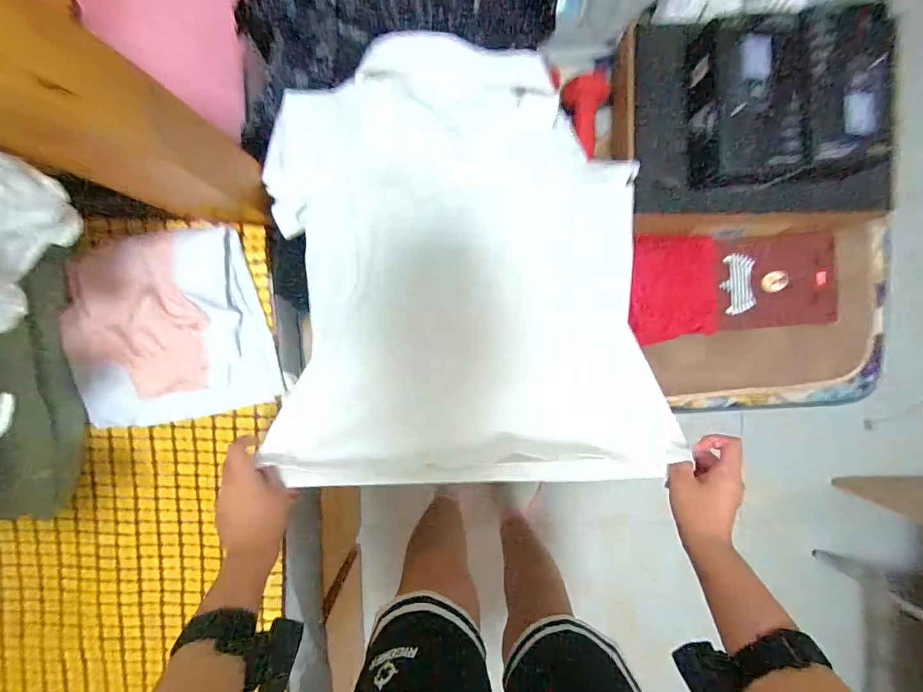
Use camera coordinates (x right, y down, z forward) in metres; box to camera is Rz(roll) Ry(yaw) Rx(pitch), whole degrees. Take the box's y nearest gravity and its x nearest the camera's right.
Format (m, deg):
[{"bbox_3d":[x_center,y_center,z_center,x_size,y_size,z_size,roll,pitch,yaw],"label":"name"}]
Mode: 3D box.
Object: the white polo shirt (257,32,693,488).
[{"bbox_3d":[0.000,-0.106,0.548,0.444,0.155,0.525,-3,91,0],"label":"white polo shirt"}]

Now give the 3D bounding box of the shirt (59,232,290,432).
[{"bbox_3d":[-0.427,-0.019,0.643,0.282,0.055,0.264,-10,104,-2],"label":"shirt"}]

